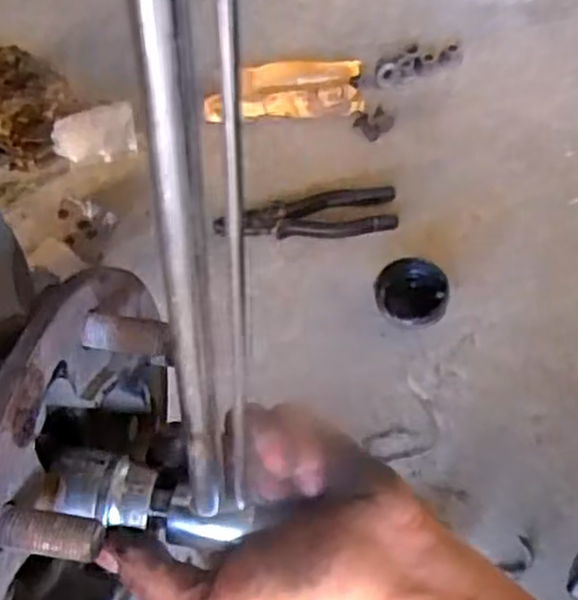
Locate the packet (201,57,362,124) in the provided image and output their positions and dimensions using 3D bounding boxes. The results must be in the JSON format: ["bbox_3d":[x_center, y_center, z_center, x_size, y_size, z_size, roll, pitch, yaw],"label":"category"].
[{"bbox_3d":[0.003,-0.246,0.901,0.169,0.041,0.073,-9,58,-2],"label":"packet"}]

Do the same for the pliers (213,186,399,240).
[{"bbox_3d":[0.018,-0.095,0.825,0.192,0.012,0.062,-2,58,3],"label":"pliers"}]

